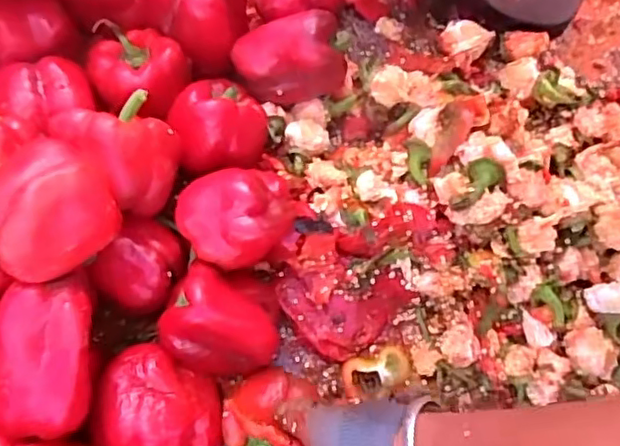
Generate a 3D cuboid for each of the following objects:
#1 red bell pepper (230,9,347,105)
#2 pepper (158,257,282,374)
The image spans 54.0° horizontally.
[{"bbox_3d":[-0.016,-0.147,0.542,0.098,0.062,0.060,-19,78,-4],"label":"red bell pepper"},{"bbox_3d":[-0.072,0.079,0.499,0.088,0.069,0.085,0,78,0],"label":"pepper"}]

